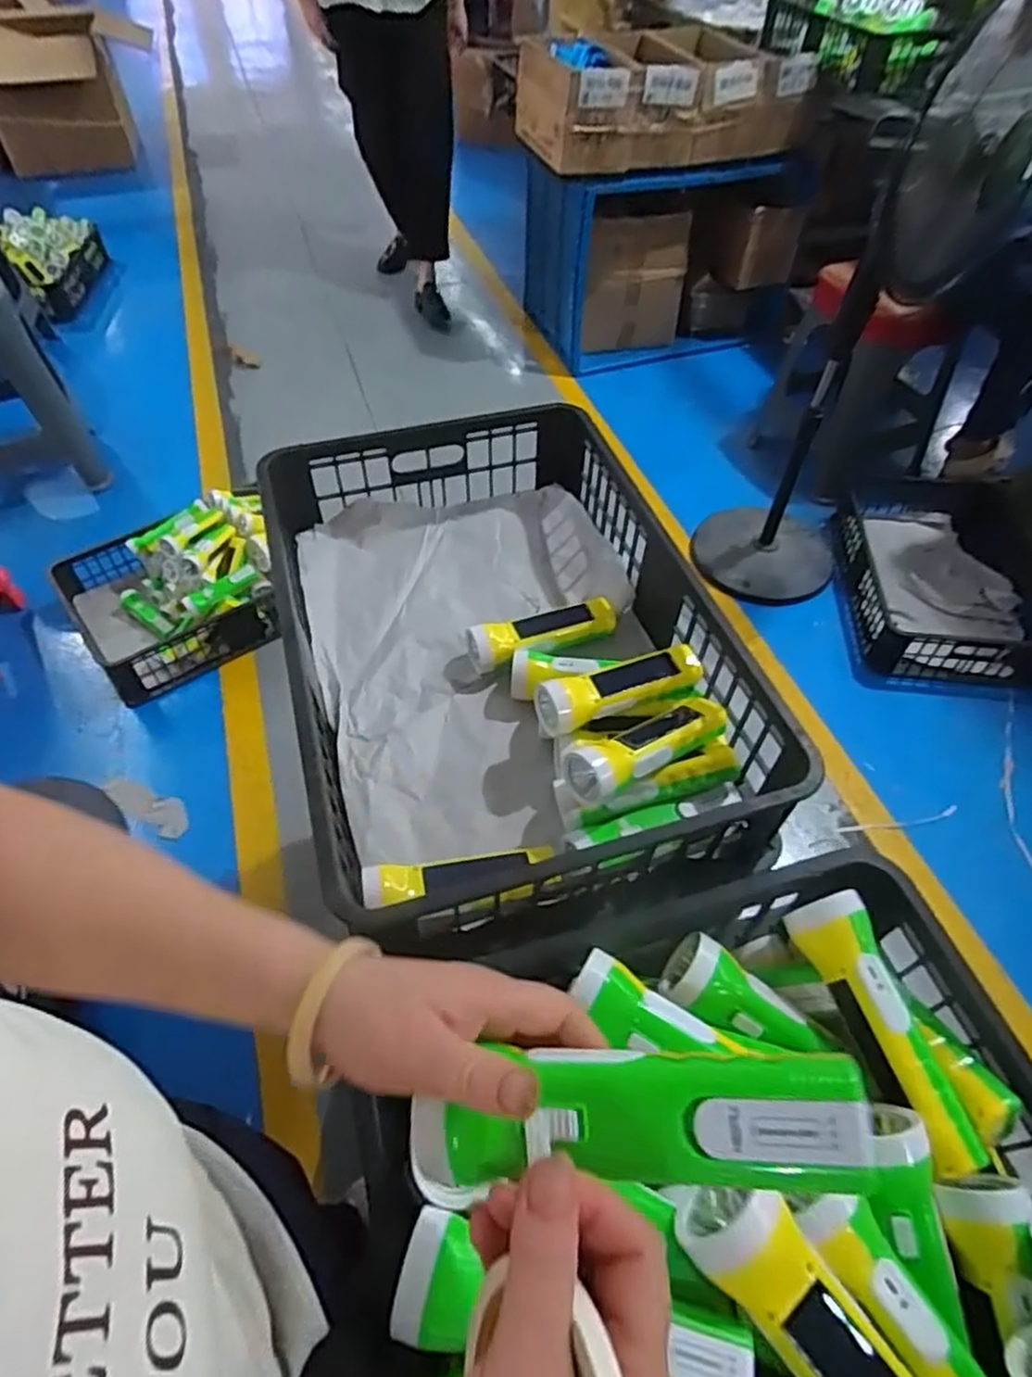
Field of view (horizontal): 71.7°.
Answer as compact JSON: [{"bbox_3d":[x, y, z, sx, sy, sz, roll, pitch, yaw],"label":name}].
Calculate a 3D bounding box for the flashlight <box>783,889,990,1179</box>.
[{"bbox_3d":[0.236,0.221,0.463,0.047,0.046,0.163,-12,53,-10],"label":"flashlight"}]

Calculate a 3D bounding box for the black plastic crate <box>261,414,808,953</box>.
[{"bbox_3d":[-0.022,-0.056,0.760,0.396,0.138,0.593,-15,54,-13],"label":"black plastic crate"}]

